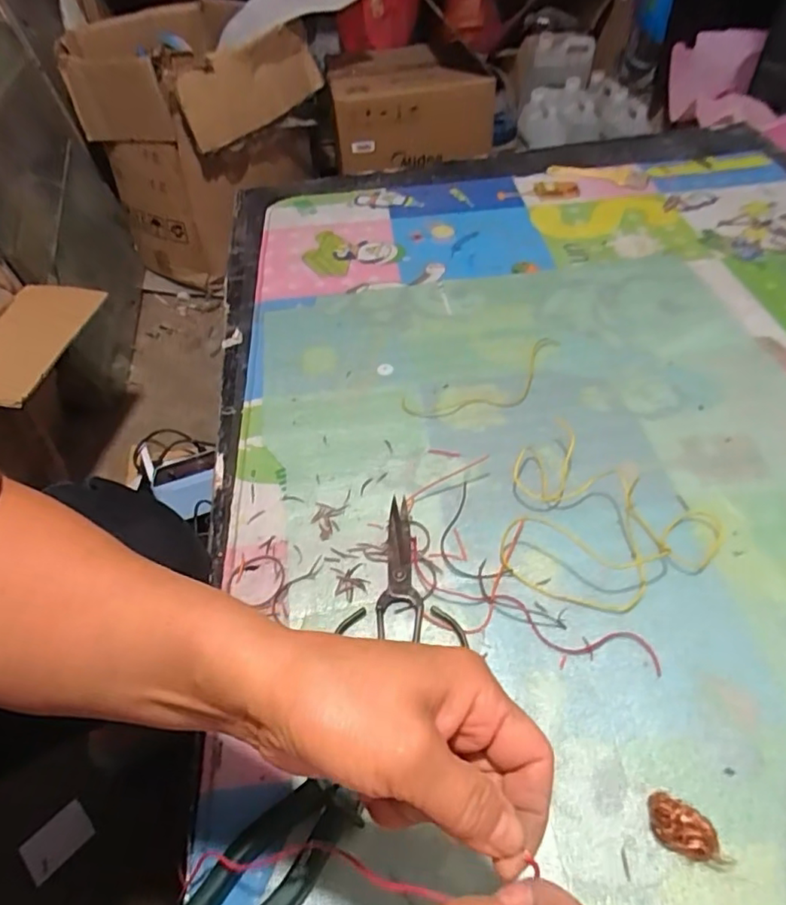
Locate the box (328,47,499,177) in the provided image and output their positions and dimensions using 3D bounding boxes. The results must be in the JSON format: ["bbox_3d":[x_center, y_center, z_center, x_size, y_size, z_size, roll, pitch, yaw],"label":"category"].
[{"bbox_3d":[0.046,-0.795,1.352,0.357,0.172,0.305,2,49,5],"label":"box"}]

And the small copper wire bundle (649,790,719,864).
[{"bbox_3d":[0.187,0.242,0.375,0.042,0.019,0.025,18,53,18],"label":"small copper wire bundle"}]

